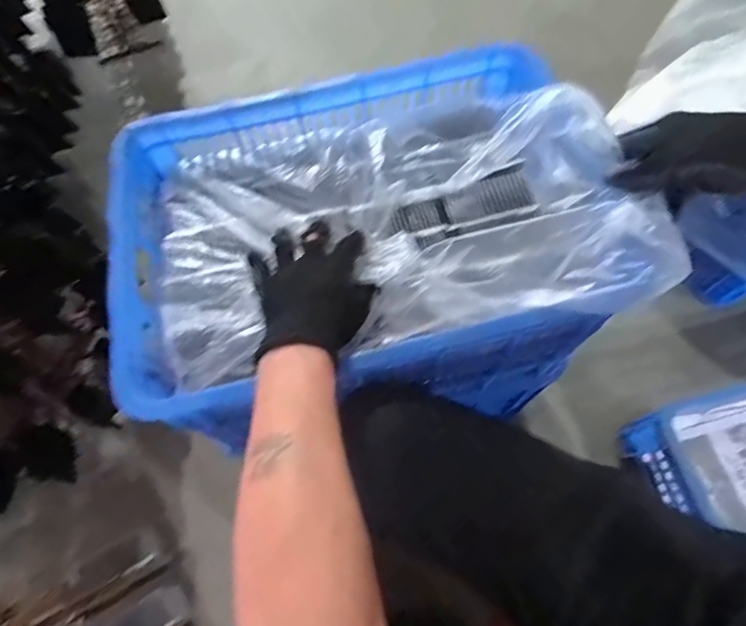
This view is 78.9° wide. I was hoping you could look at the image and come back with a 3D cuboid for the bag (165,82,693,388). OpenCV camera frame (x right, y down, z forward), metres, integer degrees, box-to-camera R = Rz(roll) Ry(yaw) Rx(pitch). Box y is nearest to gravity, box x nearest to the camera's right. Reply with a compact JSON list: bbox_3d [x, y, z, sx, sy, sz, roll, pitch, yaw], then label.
[{"bbox_3d":[0.008,-0.114,0.470,0.453,0.094,0.304,-7,66,-1],"label":"bag"}]

